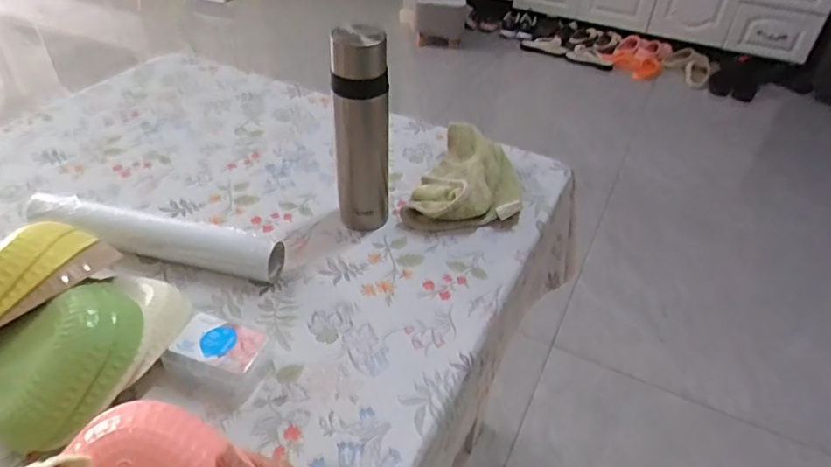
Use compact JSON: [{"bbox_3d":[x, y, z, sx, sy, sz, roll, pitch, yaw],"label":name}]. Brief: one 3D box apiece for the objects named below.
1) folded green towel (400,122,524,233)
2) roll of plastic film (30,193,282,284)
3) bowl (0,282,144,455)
[{"bbox_3d":[0.075,-0.074,0.754,0.142,0.045,0.201,10,40,10],"label":"folded green towel"},{"bbox_3d":[-0.298,0.005,0.628,0.296,0.054,0.044,9,40,9],"label":"roll of plastic film"},{"bbox_3d":[-0.309,0.100,0.469,0.131,0.054,0.136,27,77,23],"label":"bowl"}]

